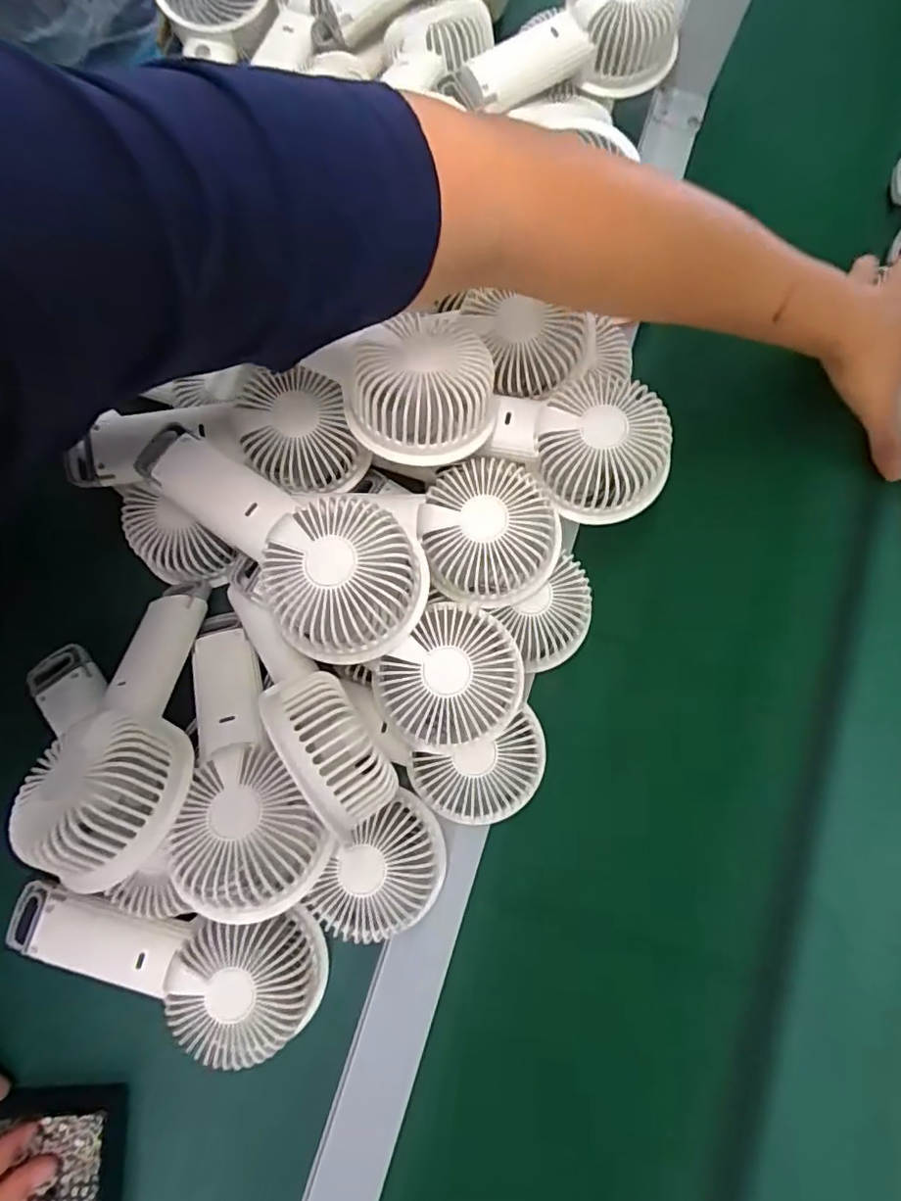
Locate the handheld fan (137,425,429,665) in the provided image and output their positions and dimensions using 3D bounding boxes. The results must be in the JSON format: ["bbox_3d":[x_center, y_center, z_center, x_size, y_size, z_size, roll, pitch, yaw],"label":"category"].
[{"bbox_3d":[-0.092,-0.046,0.326,0.088,0.046,0.183,-44,83,-8],"label":"handheld fan"}]

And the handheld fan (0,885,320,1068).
[{"bbox_3d":[-0.170,0.214,0.344,0.185,0.034,0.071,10,79,1],"label":"handheld fan"}]

